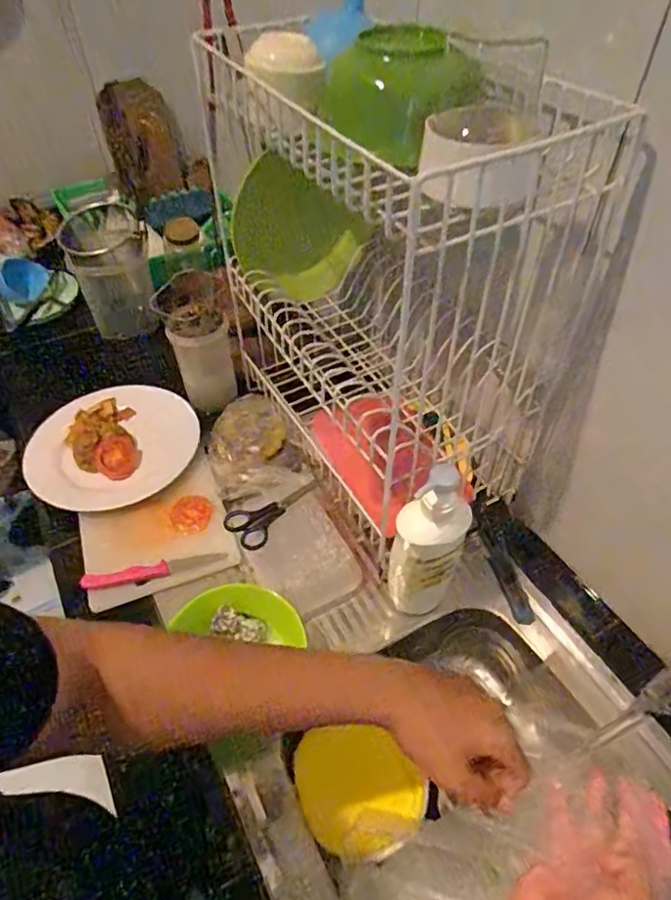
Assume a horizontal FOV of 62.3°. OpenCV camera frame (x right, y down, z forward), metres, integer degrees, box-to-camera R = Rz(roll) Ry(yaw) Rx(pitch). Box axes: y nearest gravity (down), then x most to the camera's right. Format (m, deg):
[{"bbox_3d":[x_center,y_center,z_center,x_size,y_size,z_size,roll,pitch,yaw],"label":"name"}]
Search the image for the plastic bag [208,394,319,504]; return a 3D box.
[{"bbox_3d":[-0.123,-0.010,0.825,0.132,0.046,0.205,-16,50,-13],"label":"plastic bag"}]

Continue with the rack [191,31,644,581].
[{"bbox_3d":[0.055,-0.173,0.686,0.244,0.514,0.416,-23,52,-19],"label":"rack"}]

